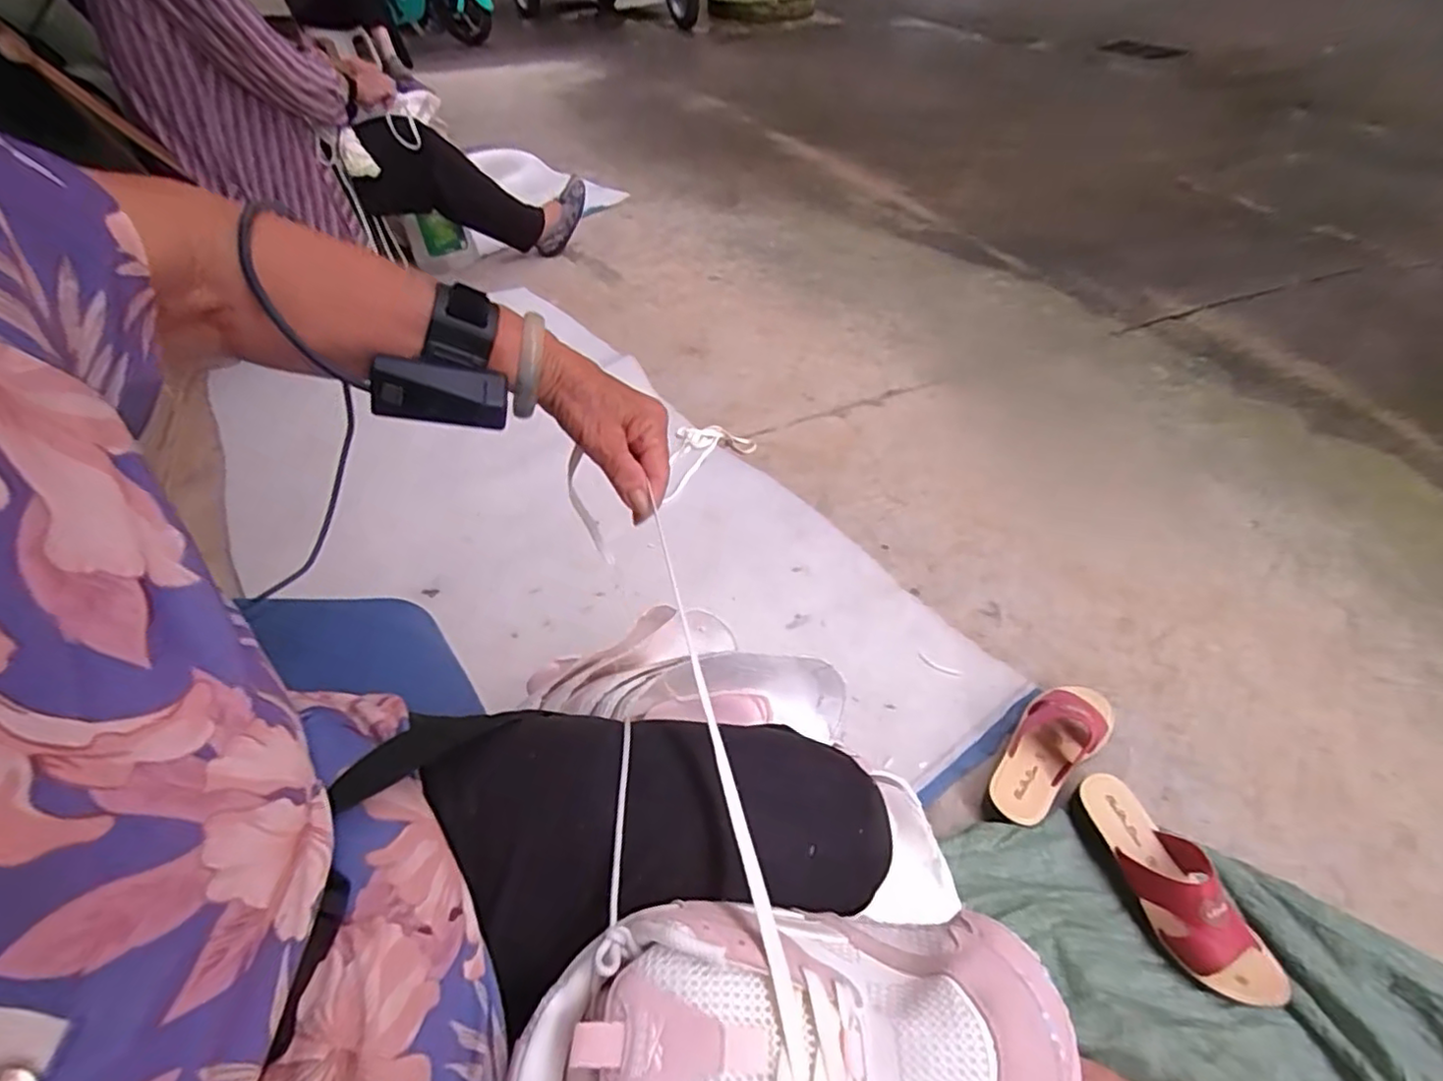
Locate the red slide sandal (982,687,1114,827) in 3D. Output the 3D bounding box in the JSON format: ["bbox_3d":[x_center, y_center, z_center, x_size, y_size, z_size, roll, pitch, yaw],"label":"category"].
[{"bbox_3d":[0.392,0.247,0.756,0.230,0.064,0.081,-32,55,-26],"label":"red slide sandal"}]

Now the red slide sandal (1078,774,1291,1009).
[{"bbox_3d":[0.470,0.349,0.650,0.088,0.069,0.229,-15,49,-13],"label":"red slide sandal"}]

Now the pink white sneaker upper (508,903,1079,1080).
[{"bbox_3d":[0.033,0.237,0.286,0.243,0.065,0.117,-2,47,-4],"label":"pink white sneaker upper"}]

